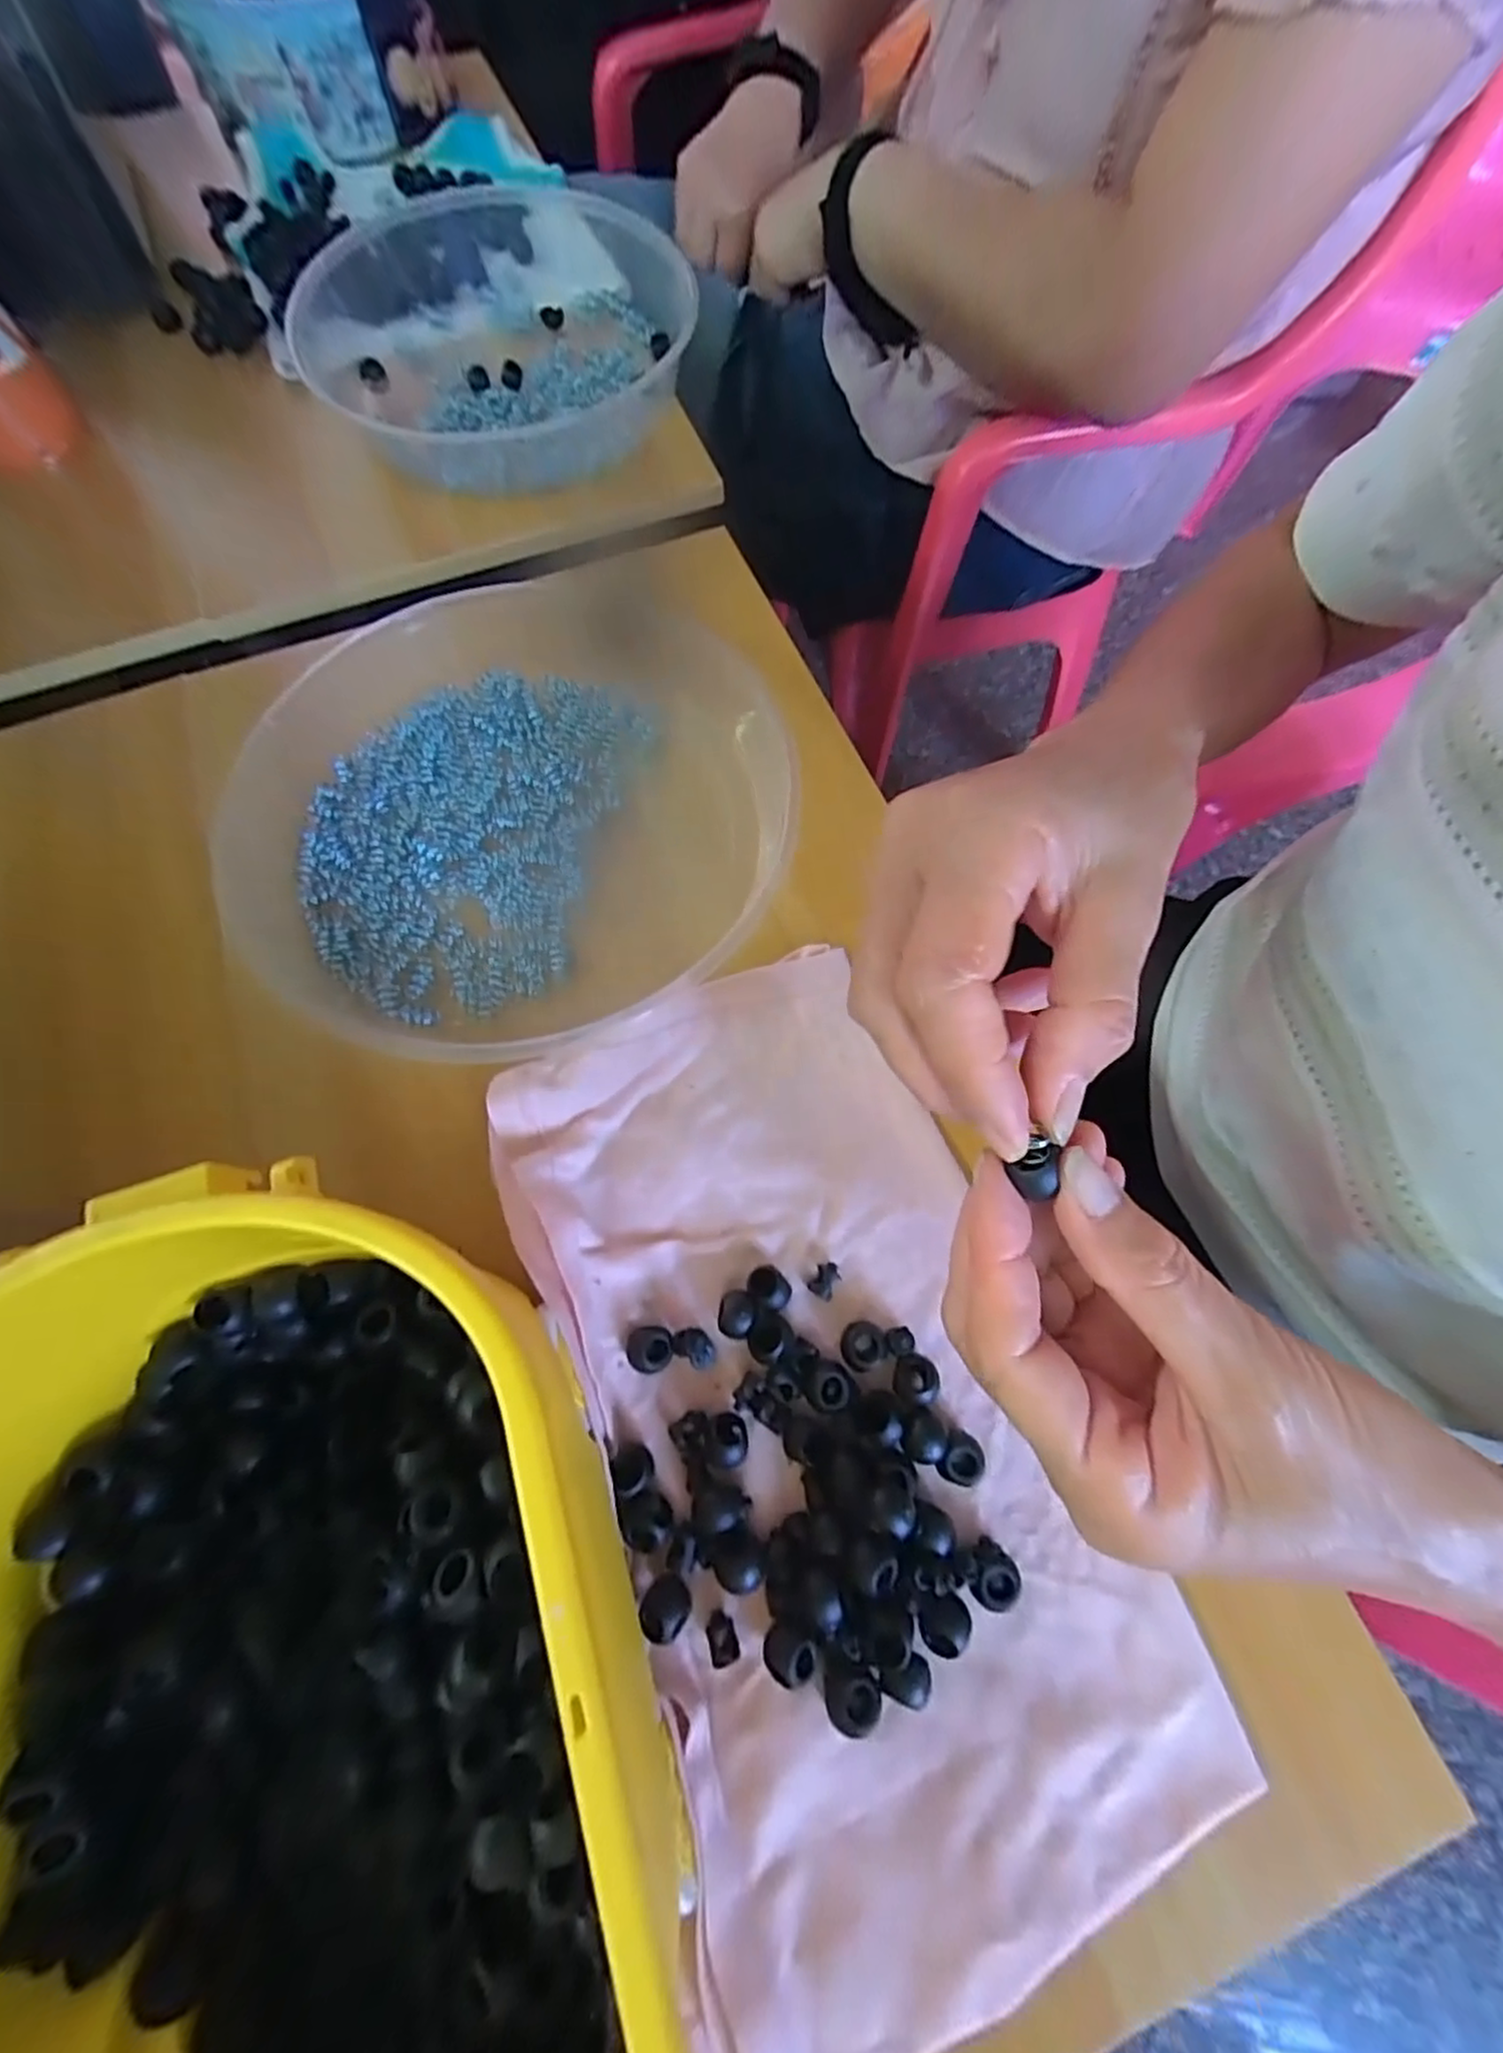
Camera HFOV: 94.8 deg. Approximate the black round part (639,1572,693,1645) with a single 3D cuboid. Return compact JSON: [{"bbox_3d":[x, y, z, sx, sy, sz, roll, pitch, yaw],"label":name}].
[{"bbox_3d":[-0.026,0.173,0.206,0.015,0.009,0.014,0,70,0],"label":"black round part"}]

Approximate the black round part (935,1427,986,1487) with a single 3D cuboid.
[{"bbox_3d":[0.067,0.139,0.223,0.014,0.011,0.015,0,70,0],"label":"black round part"}]

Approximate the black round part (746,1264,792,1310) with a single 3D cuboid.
[{"bbox_3d":[0.006,0.090,0.241,0.016,0.012,0.012,37,74,12],"label":"black round part"}]

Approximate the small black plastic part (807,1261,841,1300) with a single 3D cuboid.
[{"bbox_3d":[0.026,0.090,0.245,0.009,0.006,0.012,28,72,11],"label":"small black plastic part"}]

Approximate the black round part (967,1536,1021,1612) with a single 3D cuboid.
[{"bbox_3d":[0.073,0.168,0.212,0.015,0.012,0.015,0,70,0],"label":"black round part"}]

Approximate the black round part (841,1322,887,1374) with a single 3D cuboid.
[{"bbox_3d":[0.038,0.109,0.236,0.016,0.008,0.014,-33,73,-11],"label":"black round part"}]

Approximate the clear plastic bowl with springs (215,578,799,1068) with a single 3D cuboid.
[{"bbox_3d":[-0.105,-0.110,0.306,0.254,0.034,0.250,0,70,0],"label":"clear plastic bowl with springs"}]

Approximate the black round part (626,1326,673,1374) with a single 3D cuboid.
[{"bbox_3d":[-0.035,0.110,0.234,0.016,0.008,0.014,-5,70,-2],"label":"black round part"}]

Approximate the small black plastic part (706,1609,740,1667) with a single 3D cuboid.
[{"bbox_3d":[-0.009,0.182,0.206,0.008,0.007,0.011,-20,71,-7],"label":"small black plastic part"}]

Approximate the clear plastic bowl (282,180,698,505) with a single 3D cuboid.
[{"bbox_3d":[-0.145,-0.418,0.411,0.203,0.044,0.223,-36,74,-12],"label":"clear plastic bowl"}]

